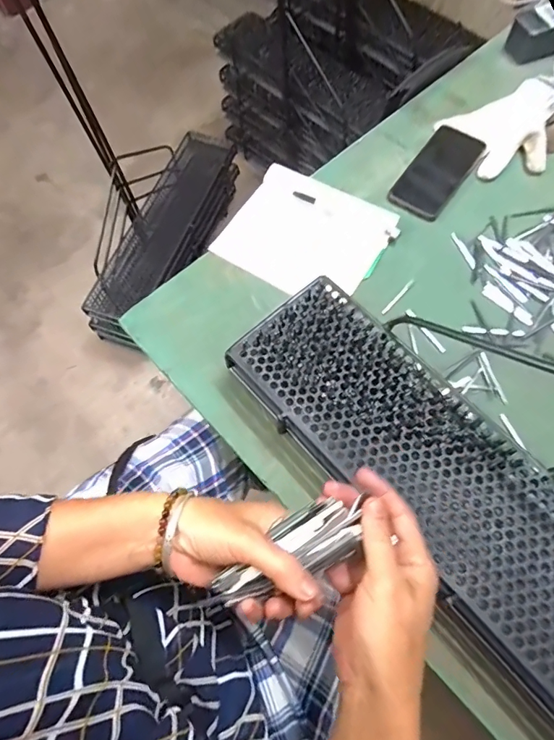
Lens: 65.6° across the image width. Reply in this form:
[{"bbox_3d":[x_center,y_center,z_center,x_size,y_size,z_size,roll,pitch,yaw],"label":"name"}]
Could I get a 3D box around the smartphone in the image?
[{"bbox_3d":[0.227,-0.281,0.611,0.077,0.006,0.168,34,73,15],"label":"smartphone"}]

